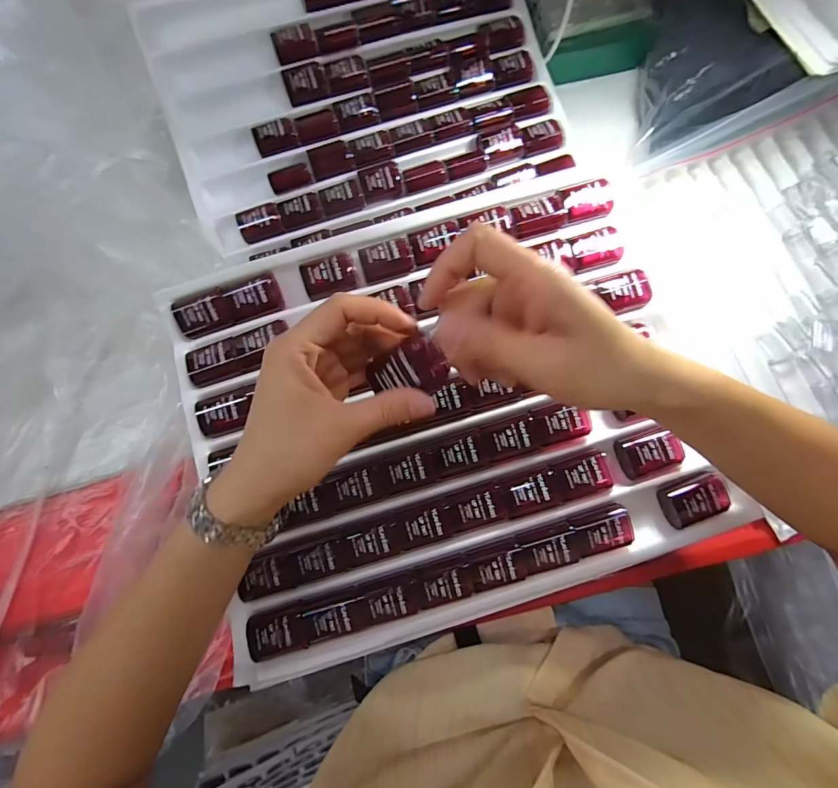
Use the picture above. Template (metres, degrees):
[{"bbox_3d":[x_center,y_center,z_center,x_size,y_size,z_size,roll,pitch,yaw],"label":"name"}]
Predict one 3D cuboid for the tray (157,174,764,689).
[{"bbox_3d":[0.012,0.007,0.310,0.364,0.023,0.303,-17,83,-2],"label":"tray"}]

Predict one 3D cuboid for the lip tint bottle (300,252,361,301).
[{"bbox_3d":[-0.071,-0.095,0.326,0.043,0.014,0.028,-19,83,-3],"label":"lip tint bottle"}]

